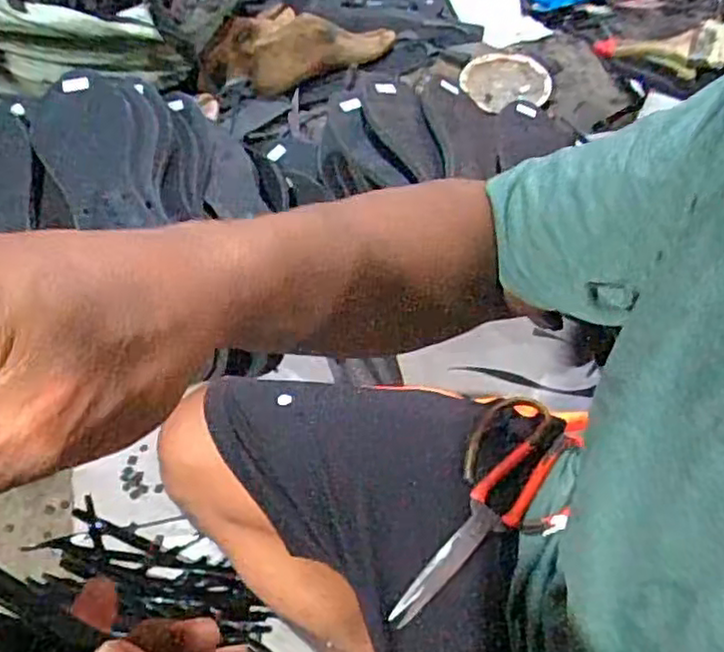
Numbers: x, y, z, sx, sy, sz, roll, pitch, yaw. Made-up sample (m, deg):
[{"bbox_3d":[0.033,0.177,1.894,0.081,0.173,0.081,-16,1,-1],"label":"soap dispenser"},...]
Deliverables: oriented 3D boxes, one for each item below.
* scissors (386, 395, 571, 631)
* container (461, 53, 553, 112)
[{"bbox_3d":[0.099,0.156,0.551,0.096,0.022,0.207,35,79,17],"label":"scissors"},{"bbox_3d":[0.228,-0.380,1.065,0.129,0.020,0.134,-1,60,2],"label":"container"}]

